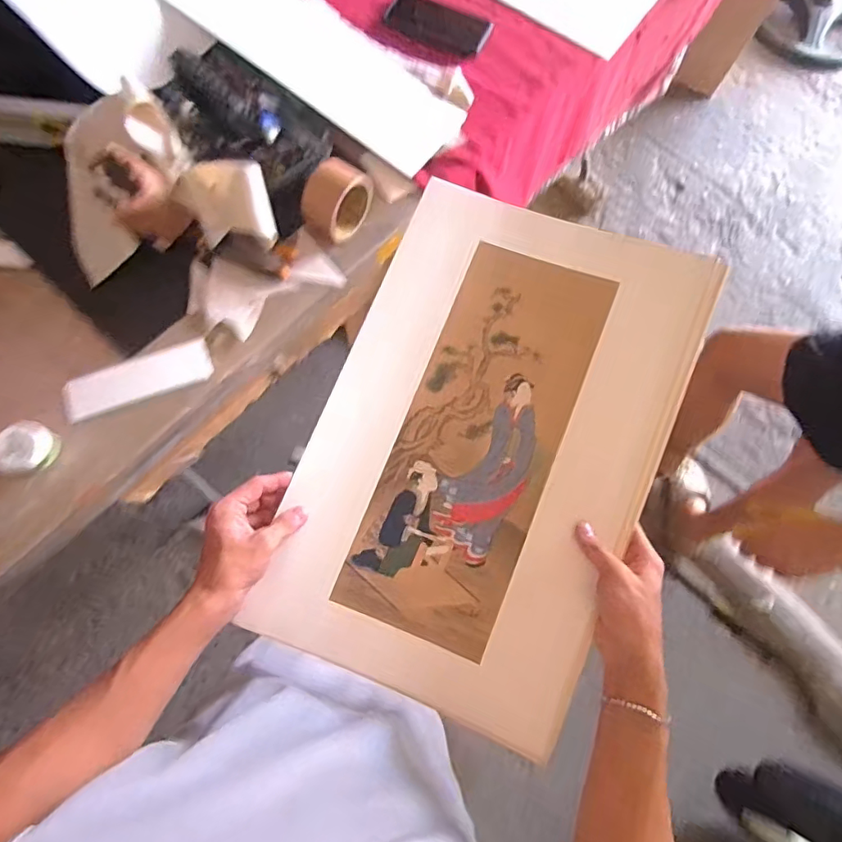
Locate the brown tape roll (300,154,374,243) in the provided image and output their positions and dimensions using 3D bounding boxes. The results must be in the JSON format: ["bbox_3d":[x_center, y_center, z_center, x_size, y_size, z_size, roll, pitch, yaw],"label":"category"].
[{"bbox_3d":[-0.110,-0.292,0.706,0.064,0.071,0.091,25,73,7],"label":"brown tape roll"}]

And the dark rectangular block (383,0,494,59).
[{"bbox_3d":[0.027,-0.632,0.855,0.159,0.014,0.087,22,73,6],"label":"dark rectangular block"}]

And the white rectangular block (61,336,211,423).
[{"bbox_3d":[-0.344,-0.052,0.655,0.173,0.008,0.058,-21,72,-9],"label":"white rectangular block"}]

